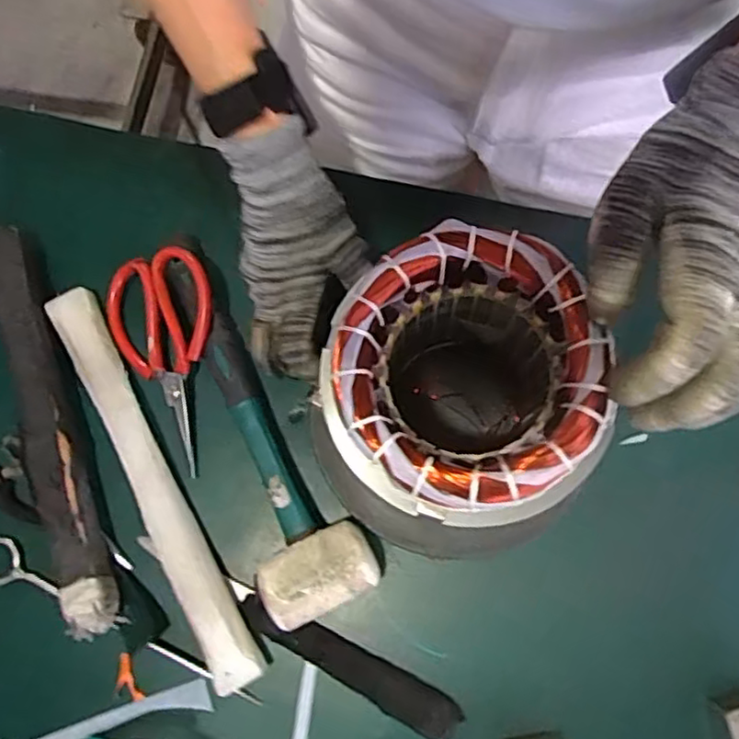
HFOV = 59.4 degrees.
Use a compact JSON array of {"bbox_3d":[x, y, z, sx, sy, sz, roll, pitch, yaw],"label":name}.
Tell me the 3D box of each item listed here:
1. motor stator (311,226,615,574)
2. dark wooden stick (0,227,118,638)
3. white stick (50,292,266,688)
[{"bbox_3d":[0.045,0.013,0.371,0.127,0.156,0.127,22,78,6],"label":"motor stator"},{"bbox_3d":[-0.231,0.036,0.455,0.046,0.031,0.290,-18,77,-3],"label":"dark wooden stick"},{"bbox_3d":[-0.153,0.075,0.455,0.032,0.030,0.299,-28,78,-5],"label":"white stick"}]

